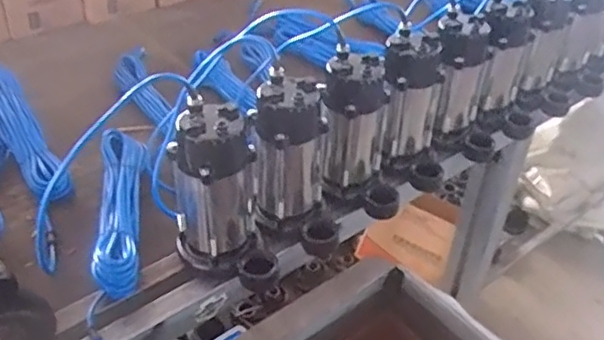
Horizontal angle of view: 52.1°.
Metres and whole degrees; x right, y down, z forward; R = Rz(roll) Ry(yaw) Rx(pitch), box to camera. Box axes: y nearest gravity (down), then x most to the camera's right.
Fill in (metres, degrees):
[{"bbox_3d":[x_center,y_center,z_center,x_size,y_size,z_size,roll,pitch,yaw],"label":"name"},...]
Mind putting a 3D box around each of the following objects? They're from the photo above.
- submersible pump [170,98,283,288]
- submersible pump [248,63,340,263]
[{"bbox_3d":[-0.108,0.045,0.838,0.113,0.238,0.149,-13,41,-20],"label":"submersible pump"},{"bbox_3d":[-0.008,-0.004,0.905,0.129,0.231,0.133,0,38,-5],"label":"submersible pump"}]

